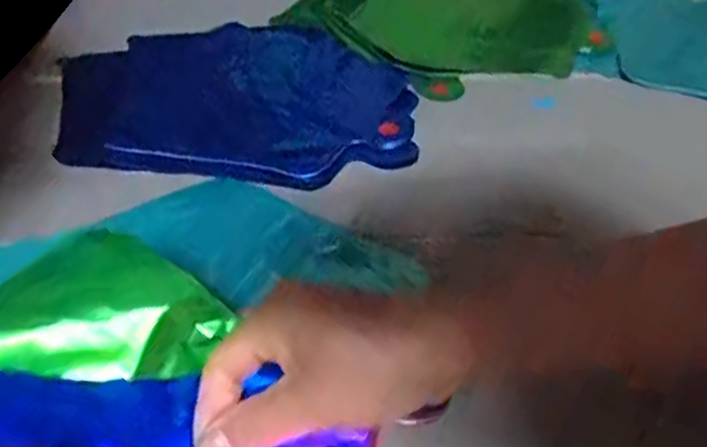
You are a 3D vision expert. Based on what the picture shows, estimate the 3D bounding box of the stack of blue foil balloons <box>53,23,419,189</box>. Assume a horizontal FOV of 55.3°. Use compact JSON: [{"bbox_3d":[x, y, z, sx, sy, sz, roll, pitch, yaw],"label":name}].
[{"bbox_3d":[-0.091,-0.112,0.560,0.280,0.014,0.238,5,41,6],"label":"stack of blue foil balloons"}]

